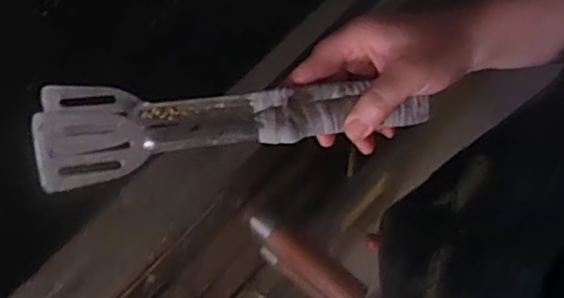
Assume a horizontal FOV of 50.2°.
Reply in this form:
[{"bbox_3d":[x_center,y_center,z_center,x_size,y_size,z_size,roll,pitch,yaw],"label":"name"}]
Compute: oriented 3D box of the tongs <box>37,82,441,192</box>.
[{"bbox_3d":[-0.028,-0.024,0.392,0.243,0.045,0.069,-6,63,-18],"label":"tongs"}]

